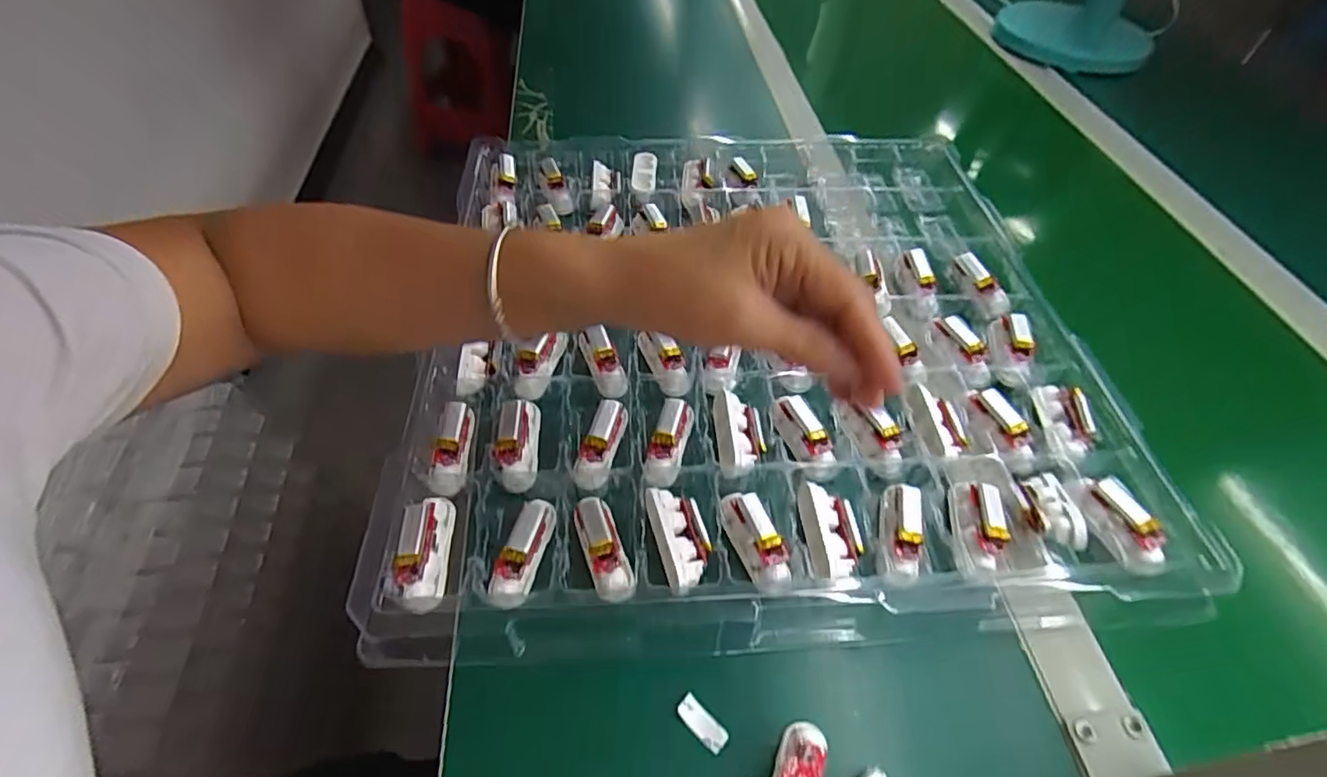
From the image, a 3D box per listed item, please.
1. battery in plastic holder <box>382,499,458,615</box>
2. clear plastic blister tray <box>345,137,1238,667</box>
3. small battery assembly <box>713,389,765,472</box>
[{"bbox_3d":[-0.131,0.089,0.325,0.027,0.024,0.066,-5,52,-8],"label":"battery in plastic holder"},{"bbox_3d":[0.066,-0.052,0.454,0.464,0.038,0.464,0,51,-4],"label":"clear plastic blister tray"},{"bbox_3d":[0.049,0.028,0.381,0.031,0.018,0.064,1,51,-3],"label":"small battery assembly"}]

